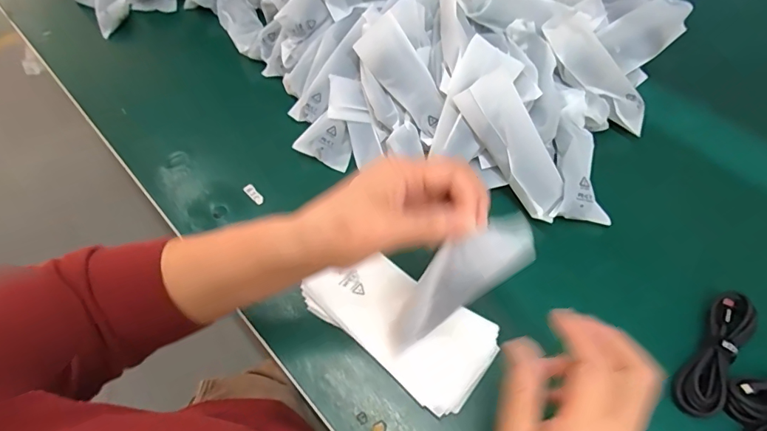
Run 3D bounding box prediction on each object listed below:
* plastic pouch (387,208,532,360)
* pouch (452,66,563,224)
[{"bbox_3d":[0.046,0.052,0.324,0.053,0.143,0.012,28,32,-23],"label":"plastic pouch"},{"bbox_3d":[0.127,-0.066,0.428,0.041,0.039,0.142,-35,99,-15],"label":"pouch"}]

